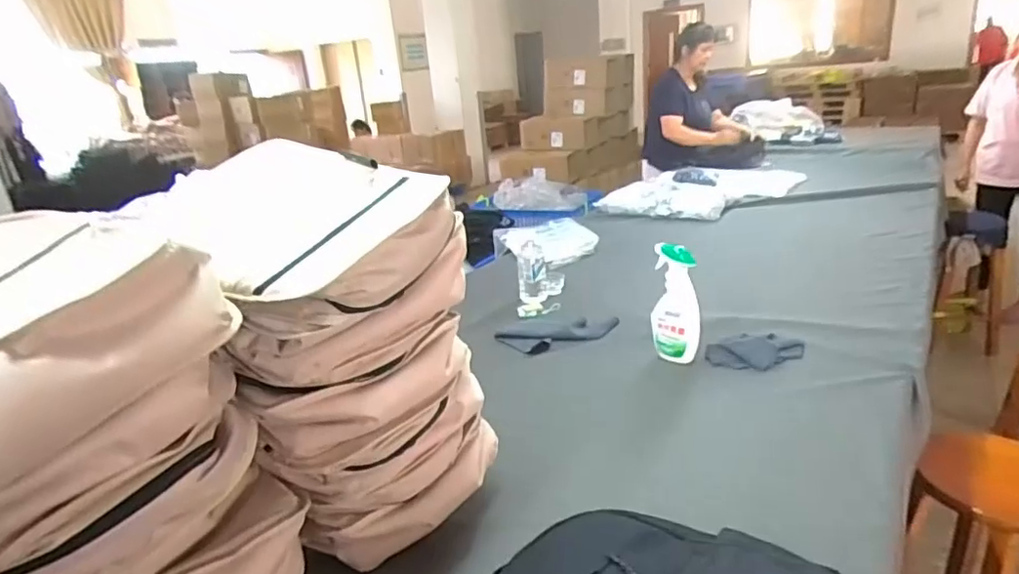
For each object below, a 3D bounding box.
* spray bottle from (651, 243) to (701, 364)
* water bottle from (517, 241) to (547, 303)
[{"bbox_3d":[0.364,0.034,1.274,0.106,0.253,0.060,9,16,36],"label":"spray bottle"},{"bbox_3d":[0.063,-0.039,1.615,0.077,0.149,0.065,-6,20,-1],"label":"water bottle"}]

